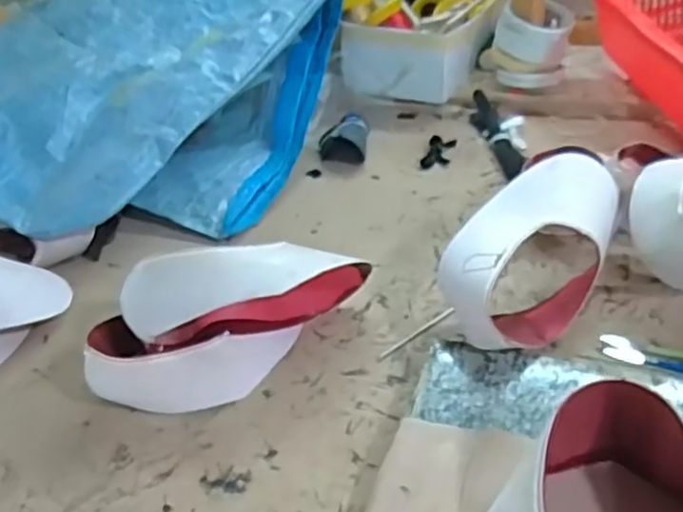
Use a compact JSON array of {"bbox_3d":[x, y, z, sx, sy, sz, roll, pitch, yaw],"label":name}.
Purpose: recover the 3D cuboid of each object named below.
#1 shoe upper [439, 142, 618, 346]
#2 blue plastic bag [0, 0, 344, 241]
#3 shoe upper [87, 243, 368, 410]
[{"bbox_3d":[0.172,-0.002,0.595,0.211,0.100,0.098,-35,44,-31],"label":"shoe upper"},{"bbox_3d":[-0.234,-0.227,0.863,0.379,0.218,0.489,12,41,25],"label":"blue plastic bag"},{"bbox_3d":[-0.089,0.053,0.574,0.242,0.105,0.084,-16,38,-11],"label":"shoe upper"}]

